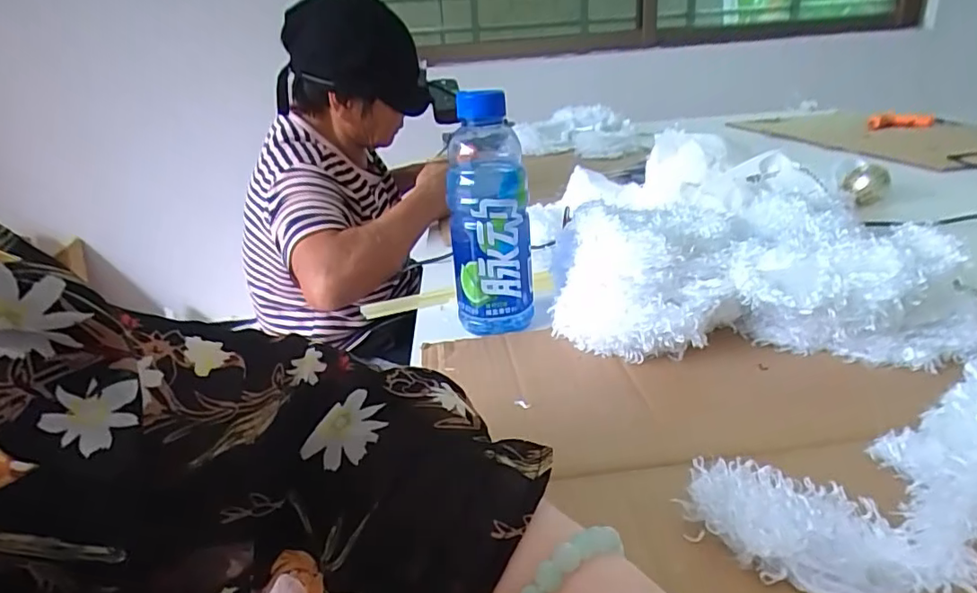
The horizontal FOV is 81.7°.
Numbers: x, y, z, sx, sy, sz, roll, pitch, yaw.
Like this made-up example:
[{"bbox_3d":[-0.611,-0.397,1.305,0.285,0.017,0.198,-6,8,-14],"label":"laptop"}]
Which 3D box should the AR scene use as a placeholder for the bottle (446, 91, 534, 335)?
[{"bbox_3d":[0.001,-0.068,0.498,0.069,0.196,0.068,-4,23,0],"label":"bottle"}]

